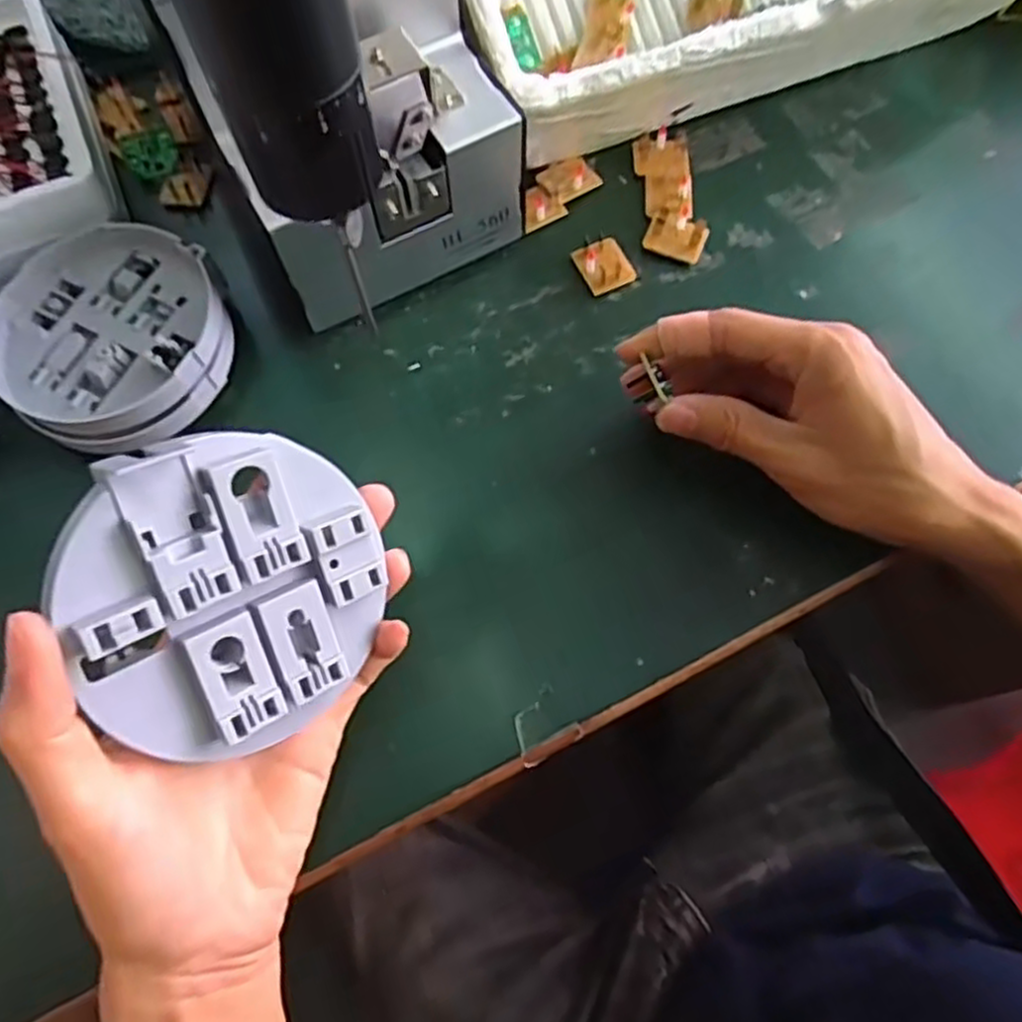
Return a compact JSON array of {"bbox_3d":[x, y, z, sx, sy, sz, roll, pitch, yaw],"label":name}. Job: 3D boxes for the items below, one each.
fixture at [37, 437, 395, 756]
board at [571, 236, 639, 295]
[{"bbox_3d":[-0.085,0.025,0.231,0.094,0.013,0.095,-23,108,-32],"label":"fixture"},{"bbox_3d":[0.049,-0.129,0.382,0.026,0.007,0.028,-20,69,-6],"label":"board"}]

